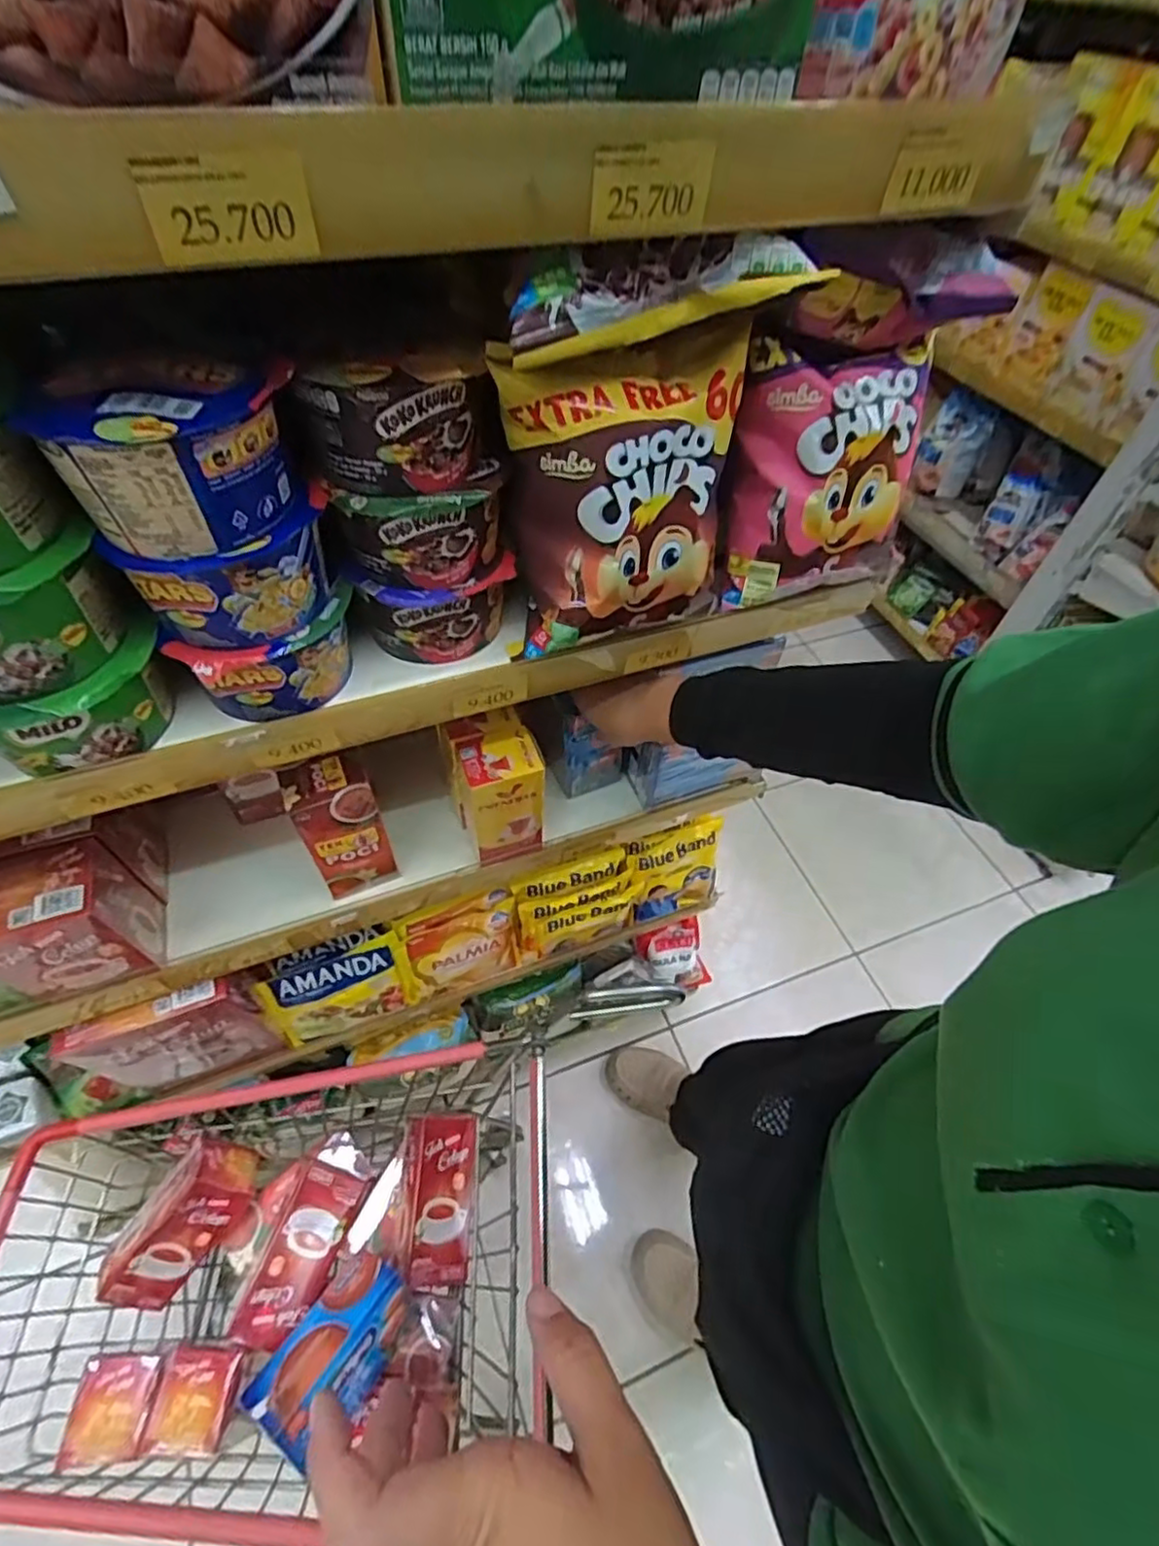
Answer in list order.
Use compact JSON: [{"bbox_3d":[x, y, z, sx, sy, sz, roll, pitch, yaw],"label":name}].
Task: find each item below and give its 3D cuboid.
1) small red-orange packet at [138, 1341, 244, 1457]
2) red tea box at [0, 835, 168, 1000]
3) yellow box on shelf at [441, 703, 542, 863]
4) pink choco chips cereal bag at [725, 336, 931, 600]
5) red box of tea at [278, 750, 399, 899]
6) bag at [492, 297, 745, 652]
[{"bbox_3d":[-0.302,0.489,0.519,0.050,0.025,0.062,6,53,3],"label":"small red-orange packet"},{"bbox_3d":[-0.393,0.114,0.511,0.084,0.110,0.072,-17,55,-16],"label":"red tea box"},{"bbox_3d":[-0.072,0.016,0.585,0.068,0.139,0.062,-17,55,-16],"label":"yellow box on shelf"},{"bbox_3d":[0.161,-0.192,0.427,0.113,0.120,0.060,-20,56,-18],"label":"pink choco chips cereal bag"},{"bbox_3d":[-0.197,0.046,0.556,0.063,0.145,0.036,-20,56,-18],"label":"red box of tea"},{"bbox_3d":[0.029,-0.162,0.381,0.136,0.162,0.064,-15,55,-14],"label":"bag"}]

